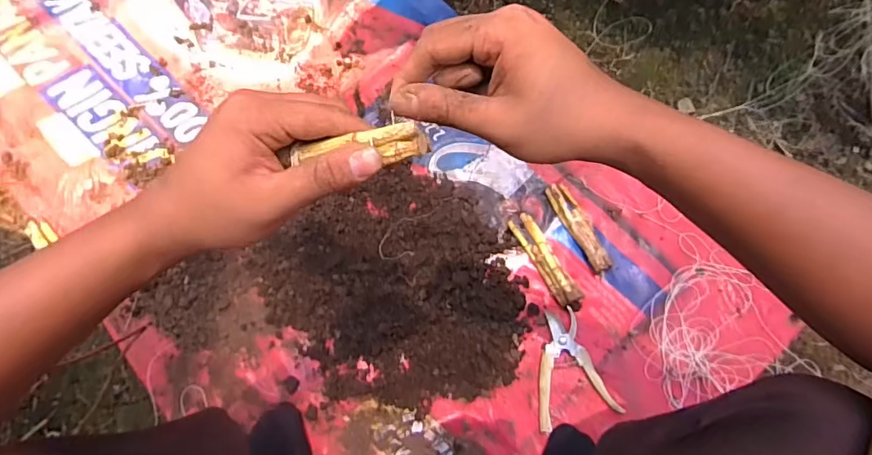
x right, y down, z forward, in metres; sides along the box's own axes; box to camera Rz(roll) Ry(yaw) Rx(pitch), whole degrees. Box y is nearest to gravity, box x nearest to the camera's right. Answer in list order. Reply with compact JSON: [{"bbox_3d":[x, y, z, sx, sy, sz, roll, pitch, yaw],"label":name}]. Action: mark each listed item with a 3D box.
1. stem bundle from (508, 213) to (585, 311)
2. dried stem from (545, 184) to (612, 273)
[{"bbox_3d":[0.156,0.044,0.731,0.037,0.032,0.152,-24,70,-6],"label":"stem bundle"},{"bbox_3d":[0.209,-0.002,0.749,0.036,0.021,0.143,-25,71,-6],"label":"dried stem"}]

